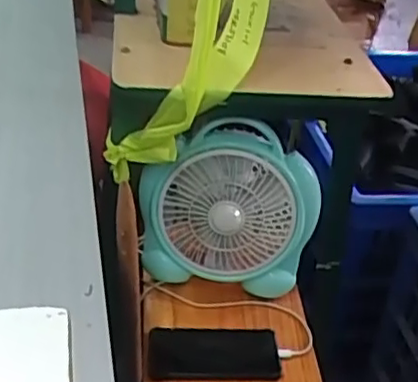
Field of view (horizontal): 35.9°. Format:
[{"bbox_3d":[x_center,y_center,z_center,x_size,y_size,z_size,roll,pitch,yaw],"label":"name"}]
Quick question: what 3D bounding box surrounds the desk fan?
[{"bbox_3d":[0.028,0.024,0.896,0.241,0.213,0.110,-1,35,-11],"label":"desk fan"}]

